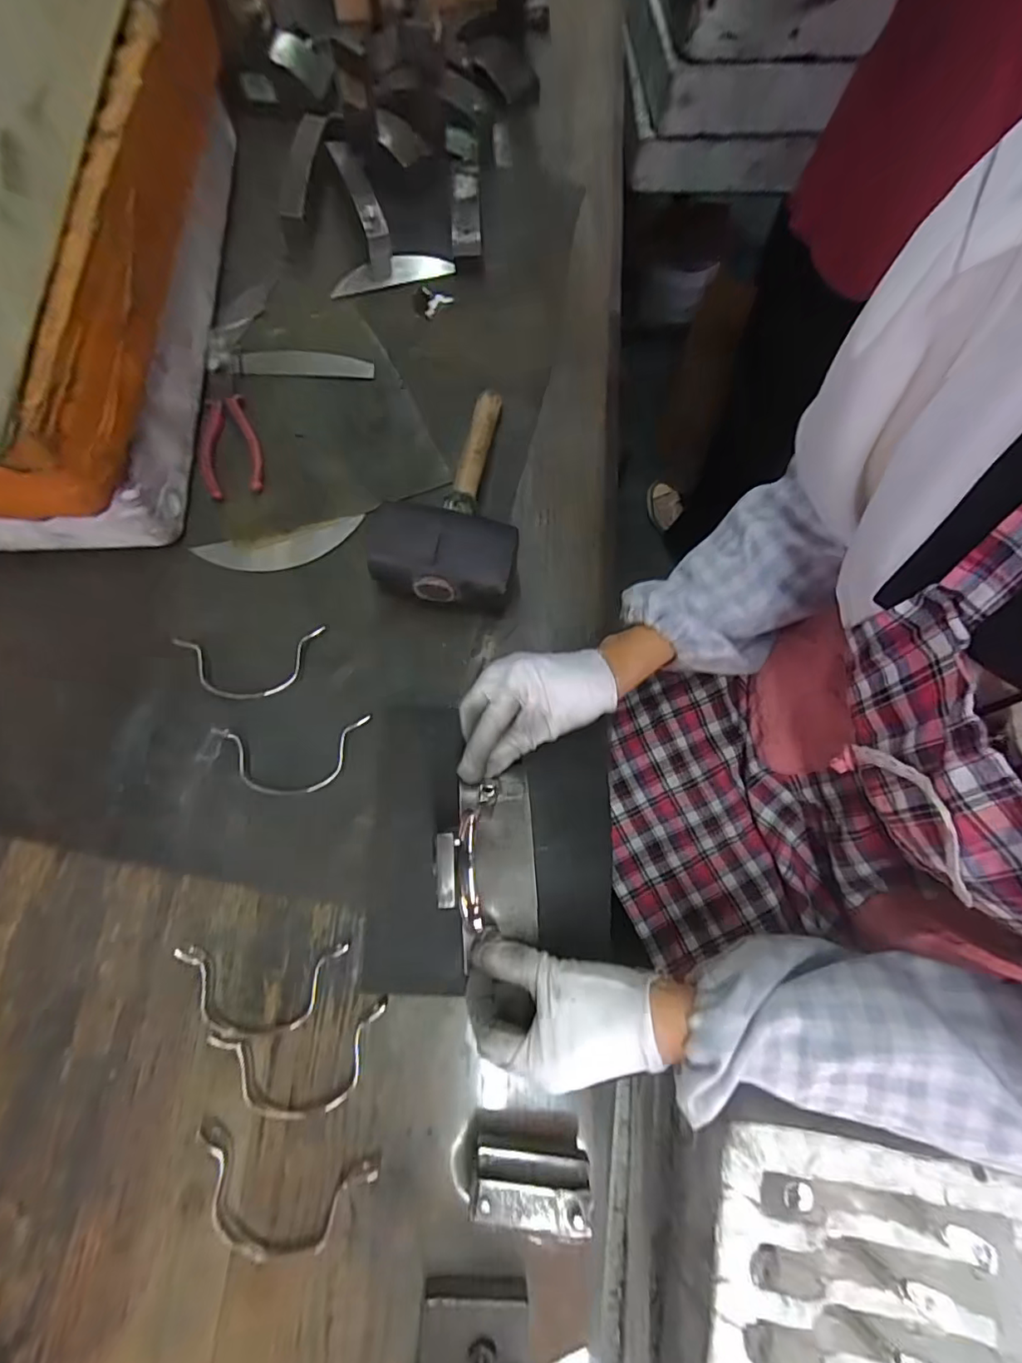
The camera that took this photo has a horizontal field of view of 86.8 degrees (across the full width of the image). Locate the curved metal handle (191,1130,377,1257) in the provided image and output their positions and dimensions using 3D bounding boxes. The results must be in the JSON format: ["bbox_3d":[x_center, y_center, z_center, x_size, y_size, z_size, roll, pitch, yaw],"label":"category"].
[{"bbox_3d":[-0.152,0.332,0.347,0.121,0.014,0.054,10,73,3],"label":"curved metal handle"}]

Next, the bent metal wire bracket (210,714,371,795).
[{"bbox_3d":[-0.172,0.058,0.422,0.120,0.012,0.056,-6,73,-2],"label":"bent metal wire bracket"}]

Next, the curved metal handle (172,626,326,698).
[{"bbox_3d":[-0.213,-0.014,0.445,0.119,0.014,0.054,-7,73,-2],"label":"curved metal handle"}]

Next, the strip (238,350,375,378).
[{"bbox_3d":[-0.207,-0.324,0.551,0.130,0.004,0.030,-2,83,-4],"label":"strip"}]

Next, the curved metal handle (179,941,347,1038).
[{"bbox_3d":[-0.177,0.217,0.380,0.119,0.014,0.057,-1,73,-1],"label":"curved metal handle"}]

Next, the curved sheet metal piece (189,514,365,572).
[{"bbox_3d":[-0.209,-0.123,0.492,0.145,0.004,0.045,-14,73,-4],"label":"curved sheet metal piece"}]

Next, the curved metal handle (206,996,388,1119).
[{"bbox_3d":[-0.143,0.264,0.368,0.118,0.011,0.061,-9,73,-3],"label":"curved metal handle"}]

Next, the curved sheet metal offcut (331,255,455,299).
[{"bbox_3d":[-0.129,-0.446,0.590,0.132,0.008,0.032,-16,94,-8],"label":"curved sheet metal offcut"}]

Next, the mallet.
[{"bbox_3d":[-0.048,-0.176,0.472,0.114,0.074,0.224,6,73,2],"label":"mallet"}]

